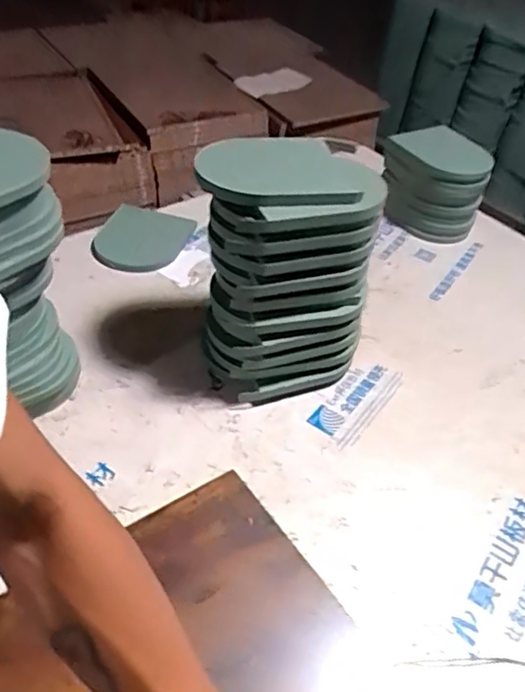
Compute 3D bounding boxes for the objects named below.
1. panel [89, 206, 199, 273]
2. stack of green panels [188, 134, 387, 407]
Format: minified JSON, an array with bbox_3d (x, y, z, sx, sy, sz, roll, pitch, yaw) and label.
[{"bbox_3d":[-0.203,-0.183,1.023,0.149,0.014,0.156,11,50,10],"label":"panel"},{"bbox_3d":[0.031,-0.088,0.781,0.192,0.291,0.168,-22,51,-26],"label":"stack of green panels"}]

